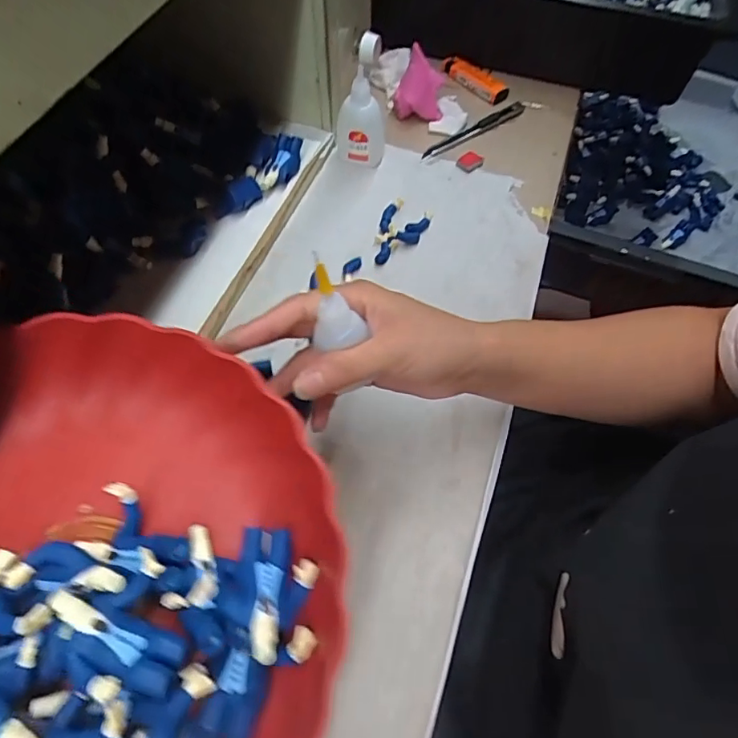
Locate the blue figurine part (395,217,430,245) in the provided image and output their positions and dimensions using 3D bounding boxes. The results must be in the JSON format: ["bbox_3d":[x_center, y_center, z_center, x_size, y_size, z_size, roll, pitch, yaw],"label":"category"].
[{"bbox_3d":[0.039,-0.122,0.462,0.017,0.008,0.037,26,62,13],"label":"blue figurine part"}]

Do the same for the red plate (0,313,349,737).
[{"bbox_3d":[-0.138,0.092,0.226,0.246,0.066,0.227,1,59,-1],"label":"red plate"}]

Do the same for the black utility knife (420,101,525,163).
[{"bbox_3d":[0.107,-0.241,0.534,0.130,0.009,0.016,-30,65,-18],"label":"black utility knife"}]

